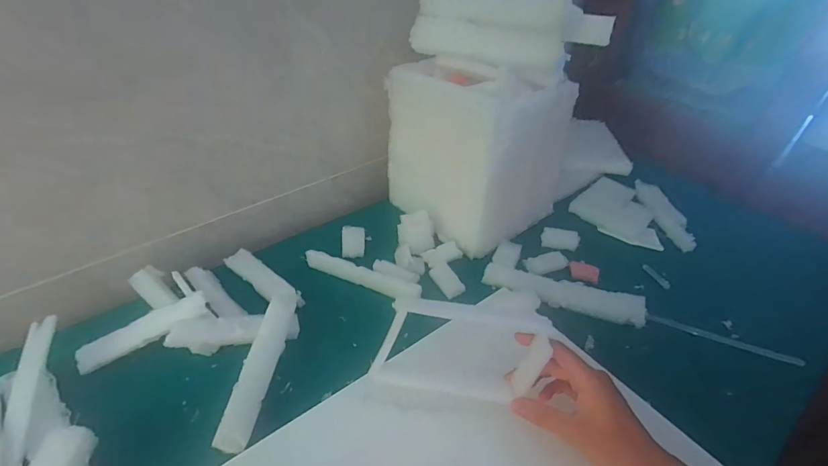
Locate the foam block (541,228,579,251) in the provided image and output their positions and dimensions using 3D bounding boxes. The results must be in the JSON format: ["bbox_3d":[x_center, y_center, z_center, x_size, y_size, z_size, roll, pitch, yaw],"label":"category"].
[{"bbox_3d":[0.233,0.008,0.655,0.055,0.016,0.036,11,42,6],"label":"foam block"}]

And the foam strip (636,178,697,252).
[{"bbox_3d":[0.430,-0.034,0.709,0.041,0.025,0.175,3,40,0],"label":"foam strip"}]

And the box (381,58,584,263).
[{"bbox_3d":[0.101,-0.140,0.642,0.200,0.224,0.220,-30,53,-33],"label":"box"}]

